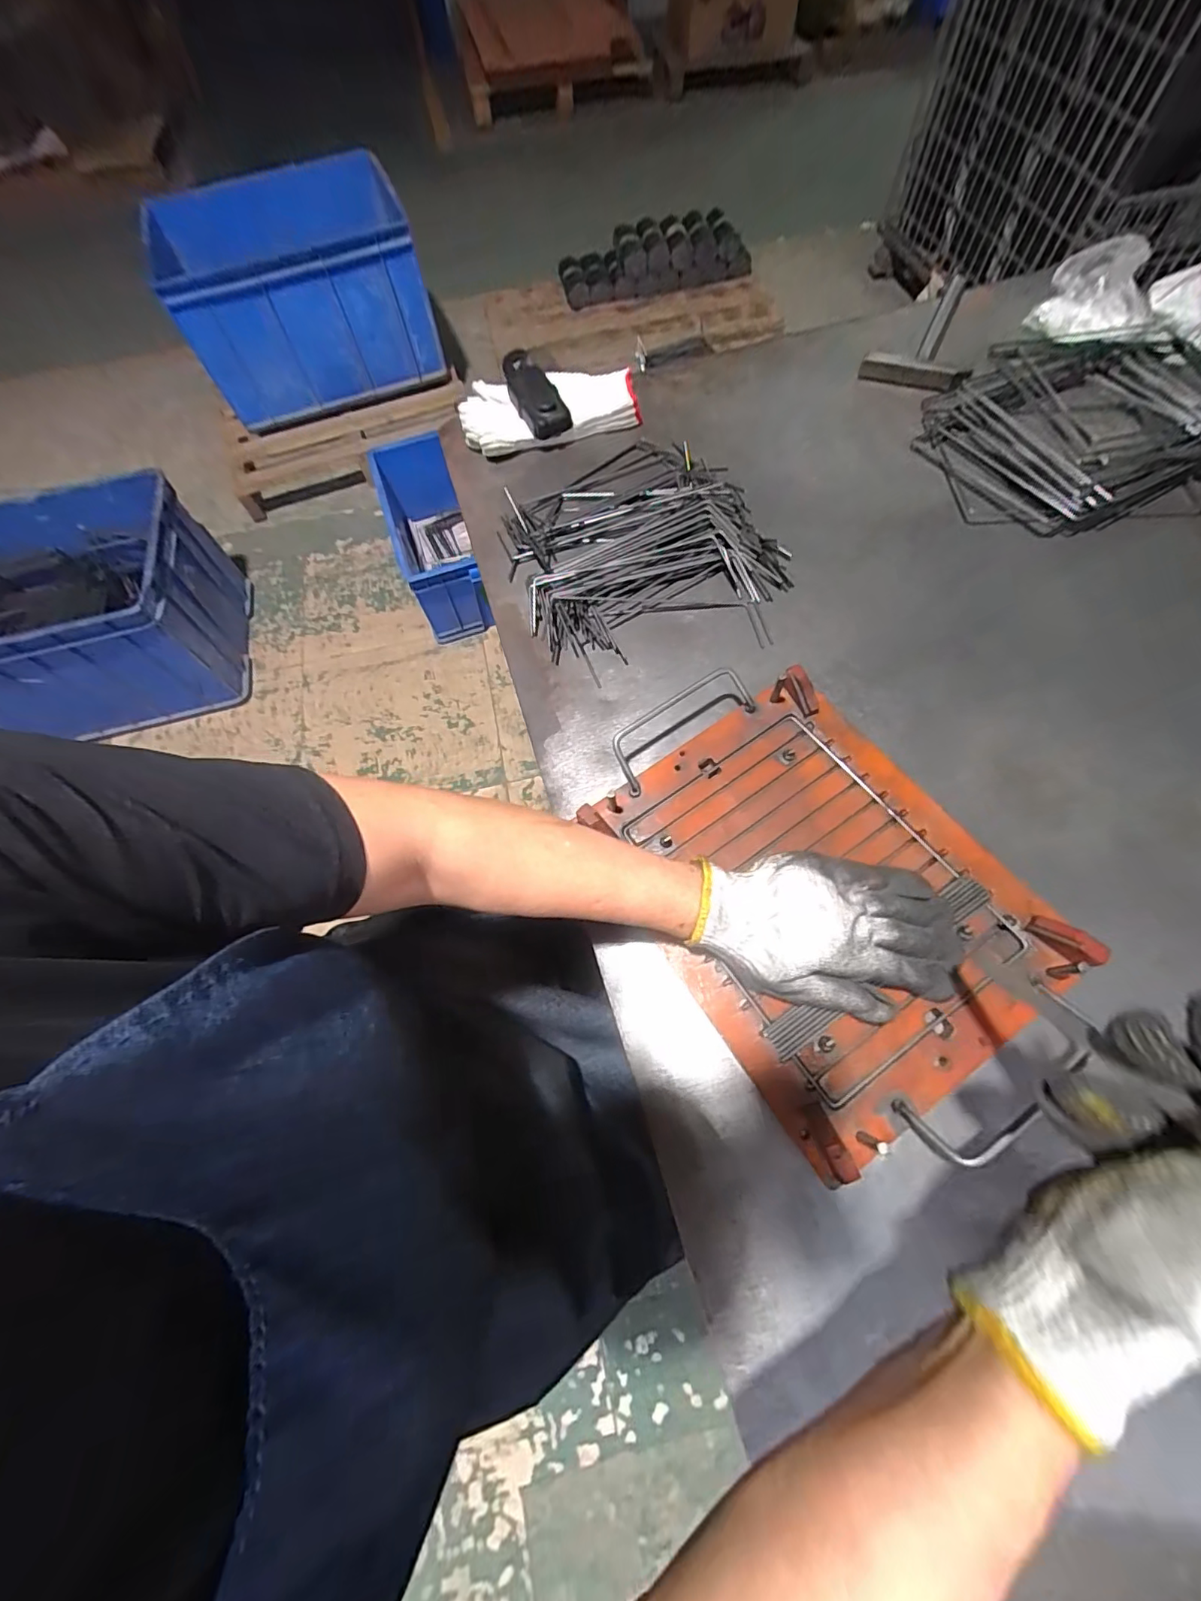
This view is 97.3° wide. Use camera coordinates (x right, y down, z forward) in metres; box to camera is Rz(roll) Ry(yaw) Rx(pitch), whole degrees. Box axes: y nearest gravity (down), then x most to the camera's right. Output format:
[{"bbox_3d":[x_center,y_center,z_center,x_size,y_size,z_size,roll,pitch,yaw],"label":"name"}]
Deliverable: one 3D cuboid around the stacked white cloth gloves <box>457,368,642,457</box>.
[{"bbox_3d":[-0.062,-0.476,0.648,0.212,0.042,0.093,-8,69,-1],"label":"stacked white cloth gloves"}]

